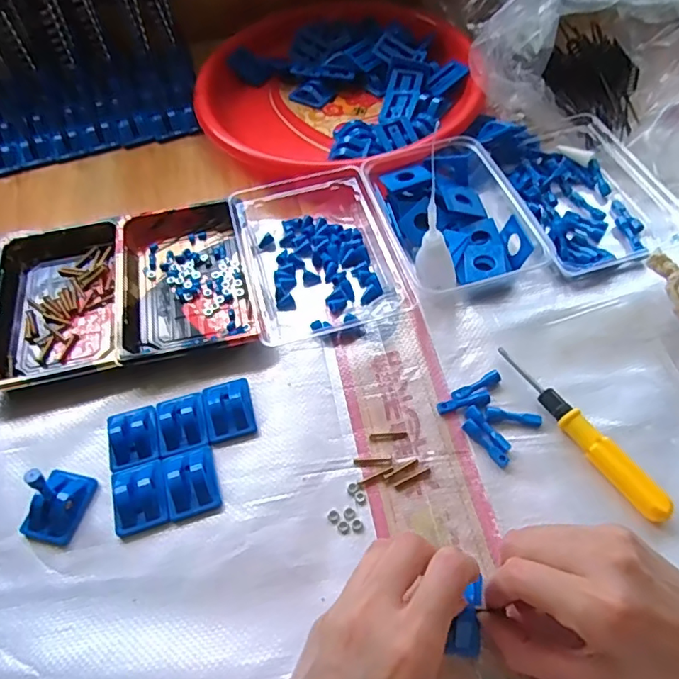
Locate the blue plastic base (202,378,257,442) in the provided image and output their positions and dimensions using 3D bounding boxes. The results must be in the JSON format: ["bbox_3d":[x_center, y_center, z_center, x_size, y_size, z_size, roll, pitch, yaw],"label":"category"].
[{"bbox_3d":[-0.080,0.049,0.389,0.033,0.015,0.044,-13,57,-5],"label":"blue plastic base"}]

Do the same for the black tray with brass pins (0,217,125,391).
[{"bbox_3d":[-0.232,-0.039,0.449,0.109,0.022,0.176,-13,56,-4],"label":"black tray with brass pins"}]

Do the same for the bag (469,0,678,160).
[{"bbox_3d":[0.256,-0.278,0.503,0.182,0.120,0.195,-29,59,-15],"label":"bag"}]

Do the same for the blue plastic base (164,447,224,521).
[{"bbox_3d":[-0.099,0.094,0.359,0.032,0.014,0.044,-17,57,-7],"label":"blue plastic base"}]

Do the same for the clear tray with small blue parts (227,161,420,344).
[{"bbox_3d":[-0.021,-0.083,0.459,0.125,0.032,0.170,-15,57,-6],"label":"clear tray with small blue parts"}]

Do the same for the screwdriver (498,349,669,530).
[{"bbox_3d":[0.159,0.058,0.361,0.016,0.016,0.142,-29,59,-14],"label":"screwdriver"}]

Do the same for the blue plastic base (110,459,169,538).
[{"bbox_3d":[-0.132,0.103,0.356,0.036,0.013,0.045,-17,57,-7],"label":"blue plastic base"}]

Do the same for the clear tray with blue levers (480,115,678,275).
[{"bbox_3d":[0.215,-0.138,0.472,0.118,0.032,0.163,-15,57,-6],"label":"clear tray with blue levers"}]

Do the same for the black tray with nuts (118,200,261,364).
[{"bbox_3d":[-0.129,-0.052,0.451,0.099,0.023,0.160,-13,57,-5],"label":"black tray with nuts"}]

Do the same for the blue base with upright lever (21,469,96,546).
[{"bbox_3d":[-0.183,0.101,0.341,0.034,0.041,0.045,12,58,12],"label":"blue base with upright lever"}]

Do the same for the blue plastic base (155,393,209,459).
[{"bbox_3d":[-0.111,0.057,0.380,0.035,0.015,0.047,-17,57,-7],"label":"blue plastic base"}]

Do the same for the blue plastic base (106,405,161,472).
[{"bbox_3d":[-0.144,0.067,0.377,0.034,0.013,0.045,-16,57,-6],"label":"blue plastic base"}]

